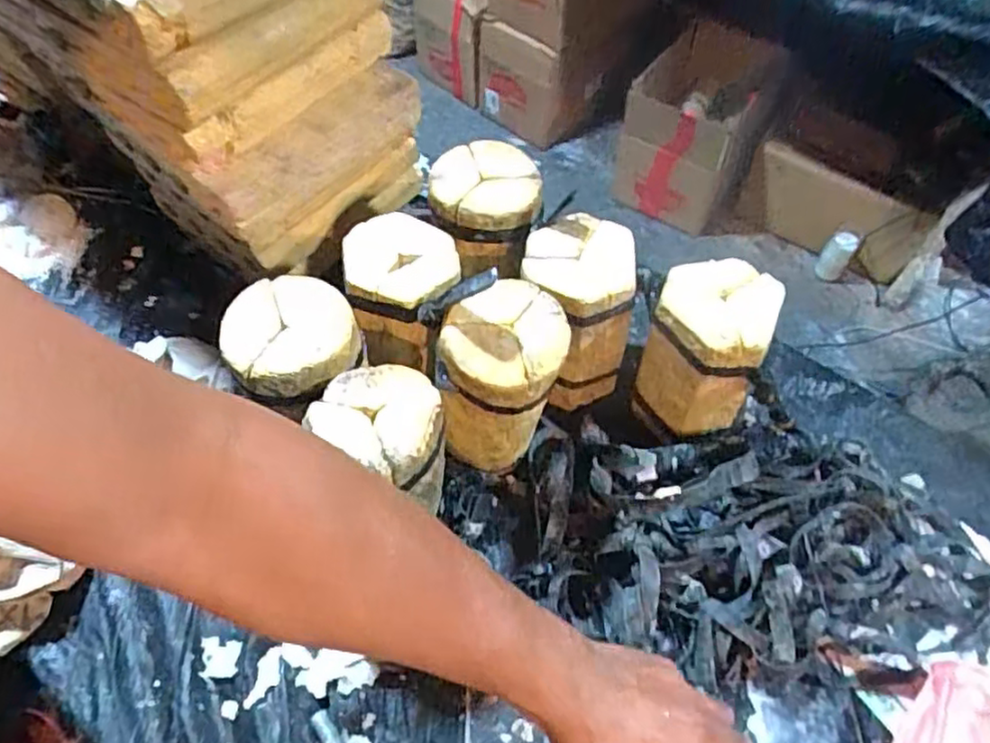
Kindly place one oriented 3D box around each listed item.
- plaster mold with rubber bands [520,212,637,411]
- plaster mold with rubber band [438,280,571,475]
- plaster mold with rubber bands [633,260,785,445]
[{"bbox_3d":[0.054,-0.046,0.573,0.101,0.143,0.088,-3,57,-4],"label":"plaster mold with rubber bands"},{"bbox_3d":[0.002,0.004,0.526,0.093,0.133,0.095,12,57,6],"label":"plaster mold with rubber band"},{"bbox_3d":[0.157,-0.015,0.546,0.088,0.128,0.092,15,57,8],"label":"plaster mold with rubber bands"}]

